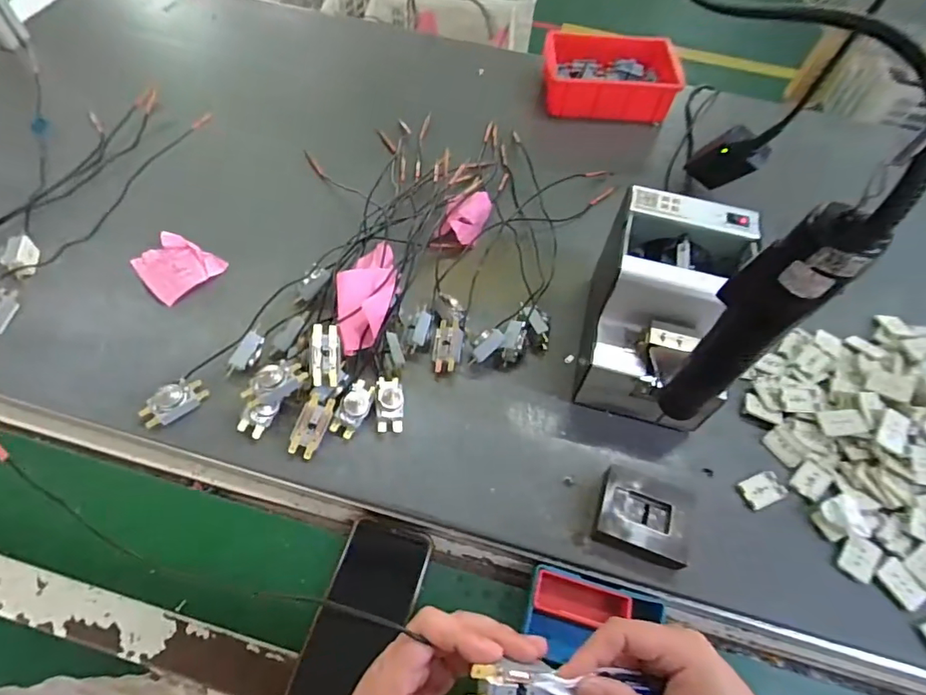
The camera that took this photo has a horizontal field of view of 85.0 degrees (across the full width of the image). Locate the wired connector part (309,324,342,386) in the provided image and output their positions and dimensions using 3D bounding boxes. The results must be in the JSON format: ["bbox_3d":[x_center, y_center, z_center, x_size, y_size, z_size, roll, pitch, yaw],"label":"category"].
[{"bbox_3d":[-0.137,0.009,0.499,0.029,0.018,0.060,4,77,-30],"label":"wired connector part"}]

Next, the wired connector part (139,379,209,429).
[{"bbox_3d":[-0.285,0.053,0.497,0.031,0.023,0.059,40,65,19],"label":"wired connector part"}]

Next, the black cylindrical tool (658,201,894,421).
[{"bbox_3d":[0.175,-0.012,0.320,0.031,0.183,0.043,-30,65,-19],"label":"black cylindrical tool"}]

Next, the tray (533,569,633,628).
[{"bbox_3d":[0.105,0.225,0.447,0.082,0.018,0.031,16,60,6],"label":"tray"}]

